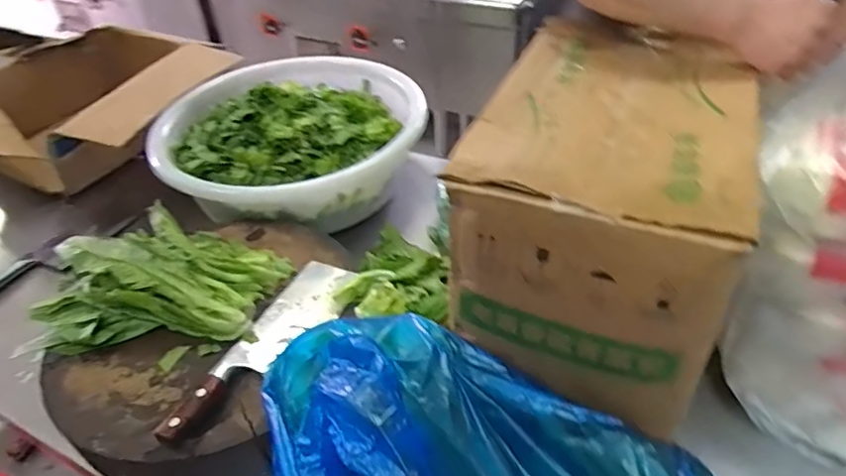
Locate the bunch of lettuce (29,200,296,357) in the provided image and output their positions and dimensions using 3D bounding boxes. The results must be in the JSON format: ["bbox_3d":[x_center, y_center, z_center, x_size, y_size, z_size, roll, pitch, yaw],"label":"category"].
[{"bbox_3d":[-0.363,0.056,0.787,0.323,0.073,0.246,15,43,22],"label":"bunch of lettuce"}]

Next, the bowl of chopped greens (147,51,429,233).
[{"bbox_3d":[-0.241,-0.198,1.058,0.461,0.154,0.438,-2,39,2],"label":"bowl of chopped greens"}]

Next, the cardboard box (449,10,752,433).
[{"bbox_3d":[0.218,-0.047,0.701,0.269,0.237,0.406,13,42,20],"label":"cardboard box"}]

